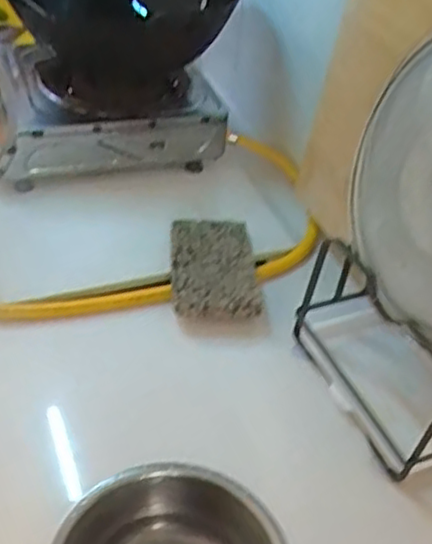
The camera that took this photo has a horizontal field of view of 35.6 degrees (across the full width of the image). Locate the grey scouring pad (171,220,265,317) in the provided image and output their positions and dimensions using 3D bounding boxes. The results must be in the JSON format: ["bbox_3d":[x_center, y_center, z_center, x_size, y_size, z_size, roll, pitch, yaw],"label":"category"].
[{"bbox_3d":[-0.004,-0.004,0.915,0.114,0.033,0.177,1,41,-7],"label":"grey scouring pad"}]

